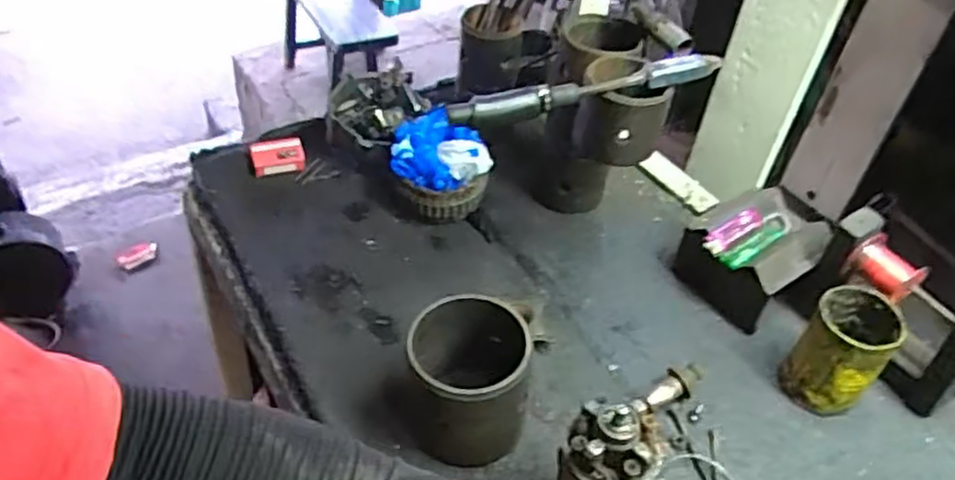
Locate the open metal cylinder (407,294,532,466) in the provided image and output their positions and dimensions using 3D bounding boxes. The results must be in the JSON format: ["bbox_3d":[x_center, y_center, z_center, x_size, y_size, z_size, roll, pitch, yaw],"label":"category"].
[{"bbox_3d":[-0.011,0.122,0.641,0.099,0.119,0.105,2,44,-4],"label":"open metal cylinder"}]

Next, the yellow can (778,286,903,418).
[{"bbox_3d":[0.353,0.109,0.692,0.071,0.114,0.075,3,44,-3],"label":"yellow can"}]

